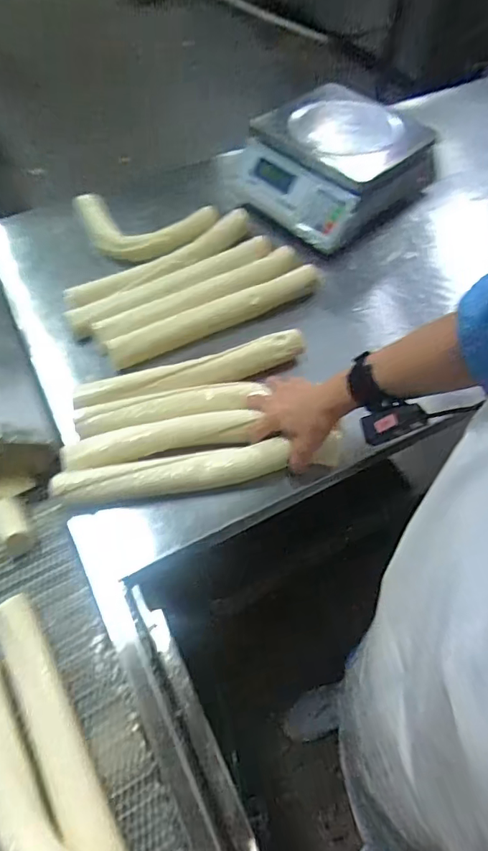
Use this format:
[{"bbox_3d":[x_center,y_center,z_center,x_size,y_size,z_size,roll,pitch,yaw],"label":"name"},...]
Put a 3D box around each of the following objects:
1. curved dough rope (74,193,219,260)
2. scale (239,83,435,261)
[{"bbox_3d":[-0.199,-0.384,0.966,0.277,0.033,0.141,6,56,5],"label":"curved dough rope"},{"bbox_3d":[0.157,-0.512,0.998,0.309,0.160,0.303,-40,64,-22],"label":"scale"}]

